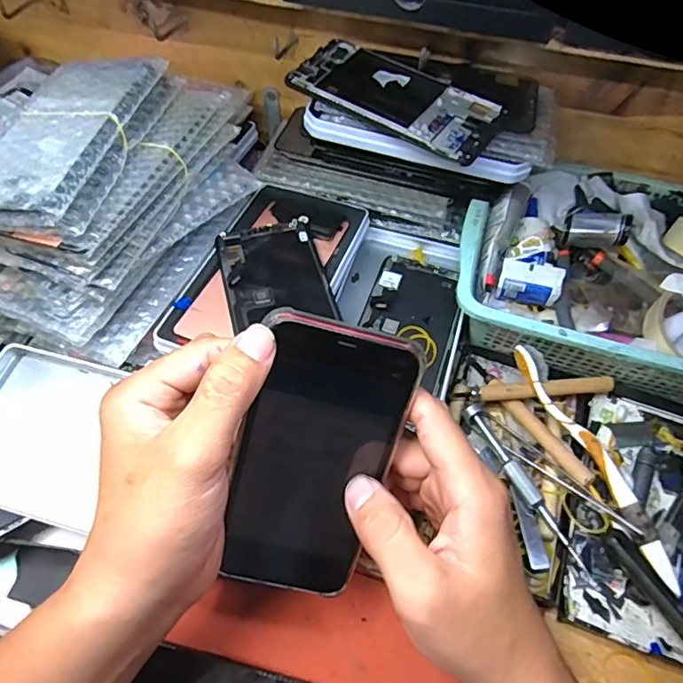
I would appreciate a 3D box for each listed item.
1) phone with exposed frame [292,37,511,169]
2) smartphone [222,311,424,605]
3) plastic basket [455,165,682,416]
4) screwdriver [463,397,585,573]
[{"bbox_3d":[0.041,-0.181,0.388,0.152,0.013,0.070,28,60,17],"label":"phone with exposed frame"},{"bbox_3d":[-0.014,0.061,0.261,0.071,0.145,0.007,15,15,-6],"label":"smartphone"},{"bbox_3d":[0.232,-0.048,0.426,0.269,0.064,0.192,14,57,8],"label":"plastic basket"},{"bbox_3d":[0.124,0.097,0.362,0.013,0.014,0.126,-22,59,-15],"label":"screwdriver"}]

